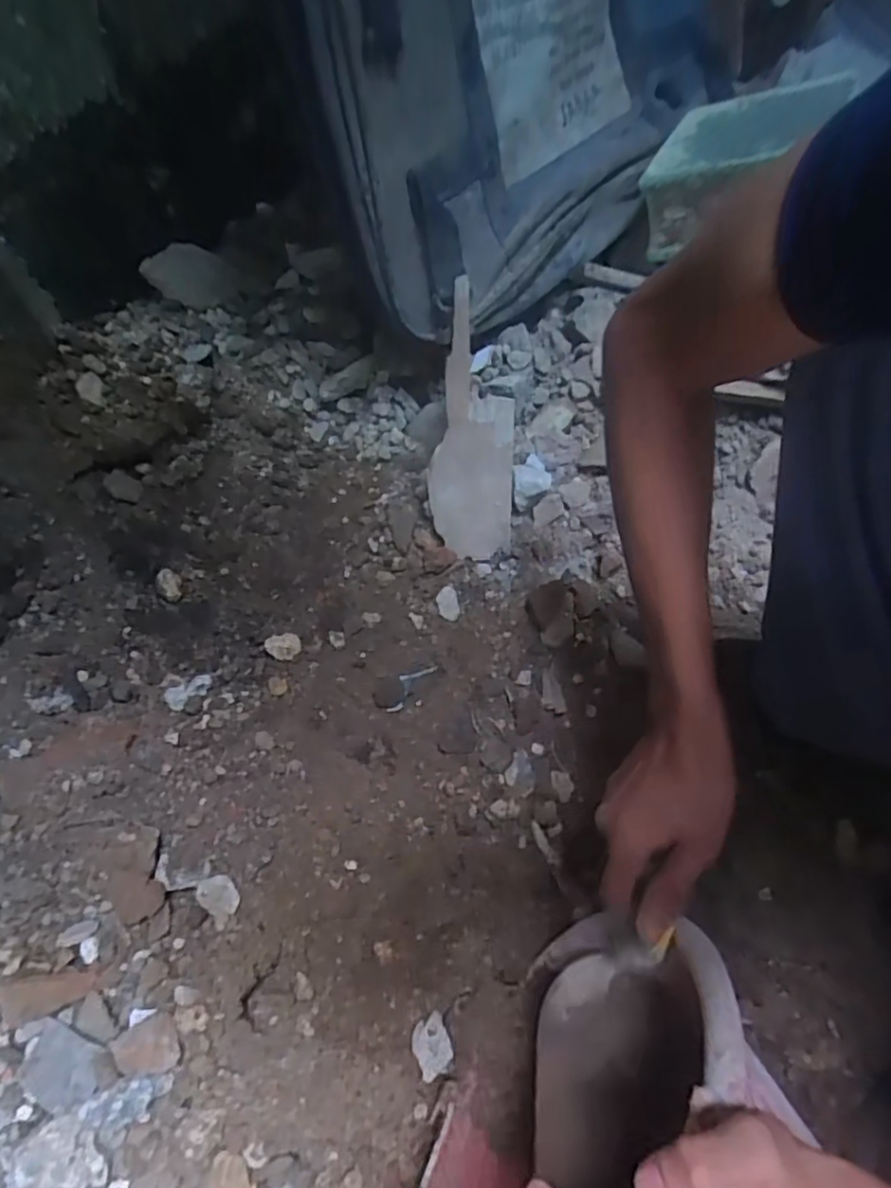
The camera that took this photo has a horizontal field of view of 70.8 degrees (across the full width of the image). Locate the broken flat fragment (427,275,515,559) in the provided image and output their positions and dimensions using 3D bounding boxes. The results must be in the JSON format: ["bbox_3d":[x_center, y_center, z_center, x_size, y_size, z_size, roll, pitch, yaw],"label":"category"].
[{"bbox_3d":[0.026,-0.172,0.650,0.087,0.019,0.267,-4,105,-4],"label":"broken flat fragment"}]

